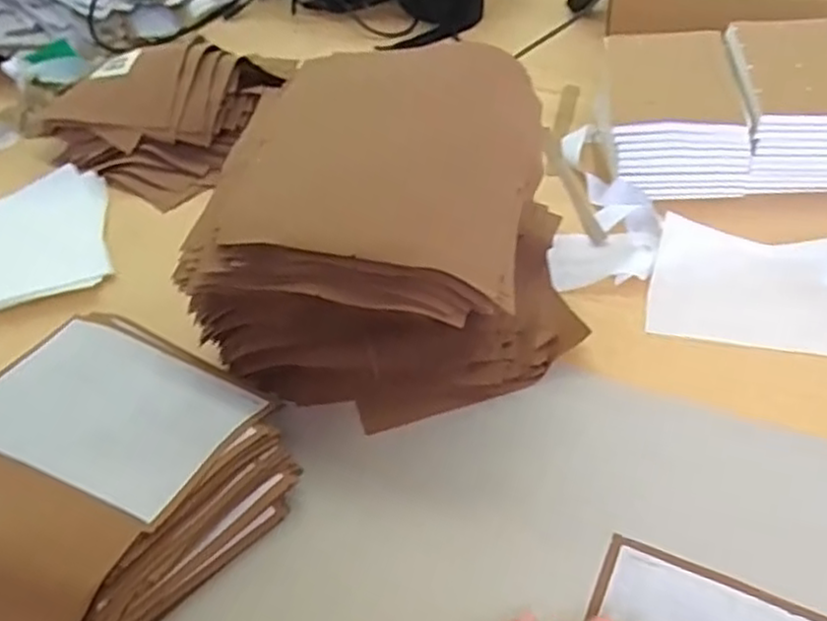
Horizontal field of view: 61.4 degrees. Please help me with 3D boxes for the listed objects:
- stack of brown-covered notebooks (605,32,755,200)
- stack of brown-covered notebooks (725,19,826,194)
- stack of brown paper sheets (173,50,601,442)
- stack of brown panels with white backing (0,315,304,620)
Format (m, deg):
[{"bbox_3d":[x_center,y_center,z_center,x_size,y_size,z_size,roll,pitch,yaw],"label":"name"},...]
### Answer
[{"bbox_3d":[0.239,-0.181,0.655,0.122,0.073,0.165,2,46,9],"label":"stack of brown-covered notebooks"},{"bbox_3d":[0.353,-0.198,0.642,0.117,0.075,0.175,2,46,8],"label":"stack of brown-covered notebooks"},{"bbox_3d":[-0.008,-0.072,0.524,0.249,0.122,0.263,6,47,13],"label":"stack of brown paper sheets"},{"bbox_3d":[-0.221,0.115,0.424,0.215,0.052,0.264,27,54,29],"label":"stack of brown panels with white backing"}]

